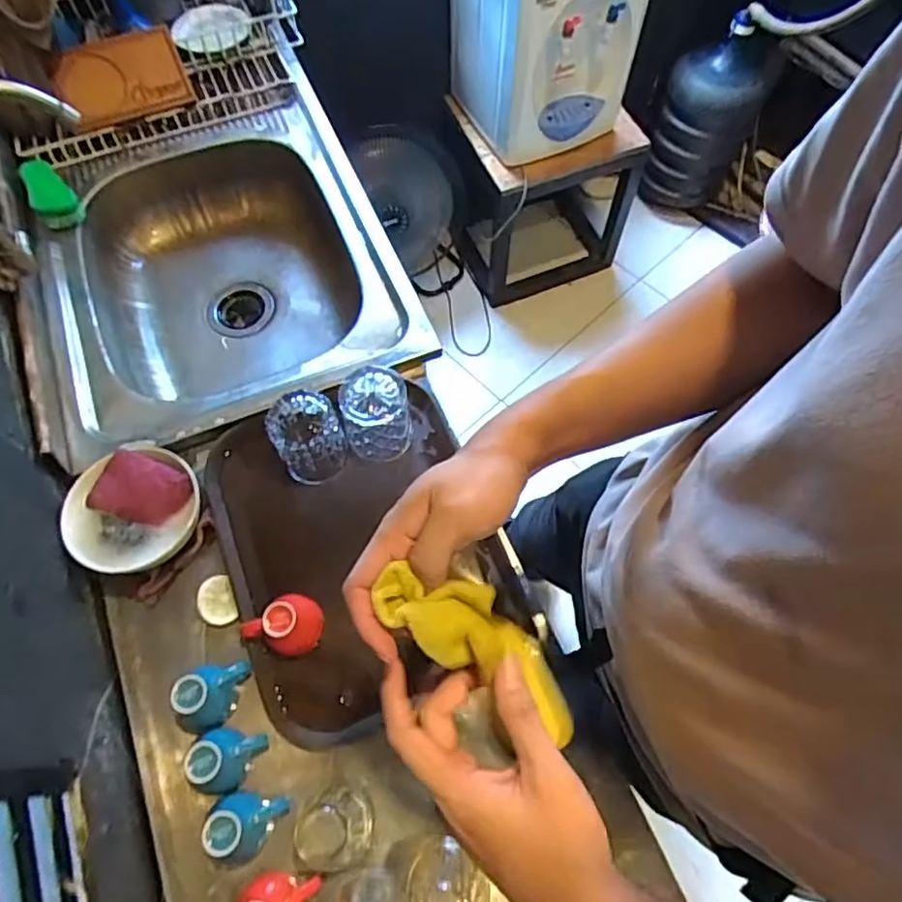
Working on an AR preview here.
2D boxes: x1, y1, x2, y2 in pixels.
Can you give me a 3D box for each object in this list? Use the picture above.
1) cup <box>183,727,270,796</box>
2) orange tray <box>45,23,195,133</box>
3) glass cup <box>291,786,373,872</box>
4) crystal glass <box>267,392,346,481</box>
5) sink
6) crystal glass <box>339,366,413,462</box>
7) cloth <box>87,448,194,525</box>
[{"bbox_3d":[-0.222,0.309,0.620,0.065,0.058,0.058,-2,65,-1],"label":"cup"},{"bbox_3d":[-0.517,-0.584,0.970,0.188,0.025,0.116,-19,109,-6],"label":"orange tray"},{"bbox_3d":[-0.107,0.359,0.588,0.061,0.092,0.065,0,65,0],"label":"glass cup"},{"bbox_3d":[-0.172,-0.015,0.753,0.080,0.090,0.077,0,65,0],"label":"crystal glass"},{"bbox_3d":[-0.351,-0.264,0.966,0.451,0.174,0.566,-18,66,-8],"label":"sink"},{"bbox_3d":[-0.090,-0.043,0.753,0.077,0.086,0.079,-6,65,-3],"label":"crystal glass"},{"bbox_3d":[-0.353,0.046,0.710,0.090,0.024,0.074,28,89,-20],"label":"cloth"}]

